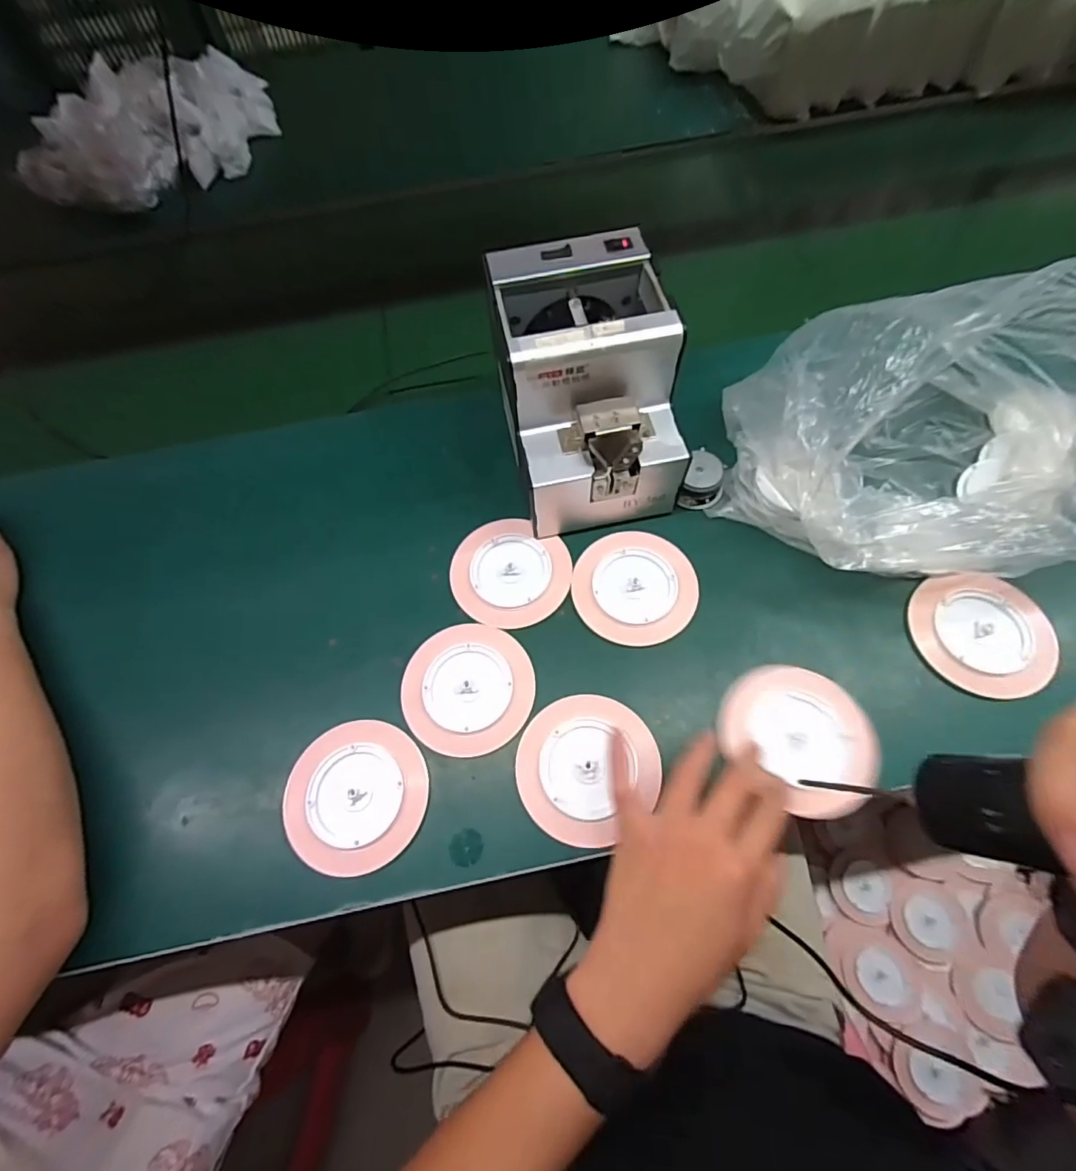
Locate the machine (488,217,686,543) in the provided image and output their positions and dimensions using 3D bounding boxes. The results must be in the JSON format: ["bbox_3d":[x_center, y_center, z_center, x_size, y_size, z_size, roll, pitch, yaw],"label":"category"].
[{"bbox_3d":[0.040,-0.158,0.431,0.124,0.138,0.176,-11,67,-3],"label":"machine"}]

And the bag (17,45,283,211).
[{"bbox_3d":[-0.531,-0.645,0.742,0.223,0.073,0.364,37,71,19],"label":"bag"}]

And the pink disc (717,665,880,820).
[{"bbox_3d":[0.189,0.105,0.377,0.104,0.019,0.091,40,75,17],"label":"pink disc"}]

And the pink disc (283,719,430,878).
[{"bbox_3d":[-0.132,0.149,0.378,0.100,0.009,0.097,-1,64,3],"label":"pink disc"}]

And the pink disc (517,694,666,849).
[{"bbox_3d":[0.035,0.126,0.376,0.100,0.008,0.094,-3,58,4],"label":"pink disc"}]

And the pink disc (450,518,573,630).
[{"bbox_3d":[-0.024,-0.012,0.446,0.099,0.004,0.094,-1,64,3],"label":"pink disc"}]

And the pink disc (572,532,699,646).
[{"bbox_3d":[0.080,-0.001,0.435,0.096,0.004,0.099,-1,64,3],"label":"pink disc"}]

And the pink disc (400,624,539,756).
[{"bbox_3d":[-0.054,0.078,0.405,0.101,0.004,0.098,-1,64,3],"label":"pink disc"}]

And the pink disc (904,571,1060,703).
[{"bbox_3d":[0.343,0.038,0.402,0.098,0.016,0.093,-1,68,3],"label":"pink disc"}]

